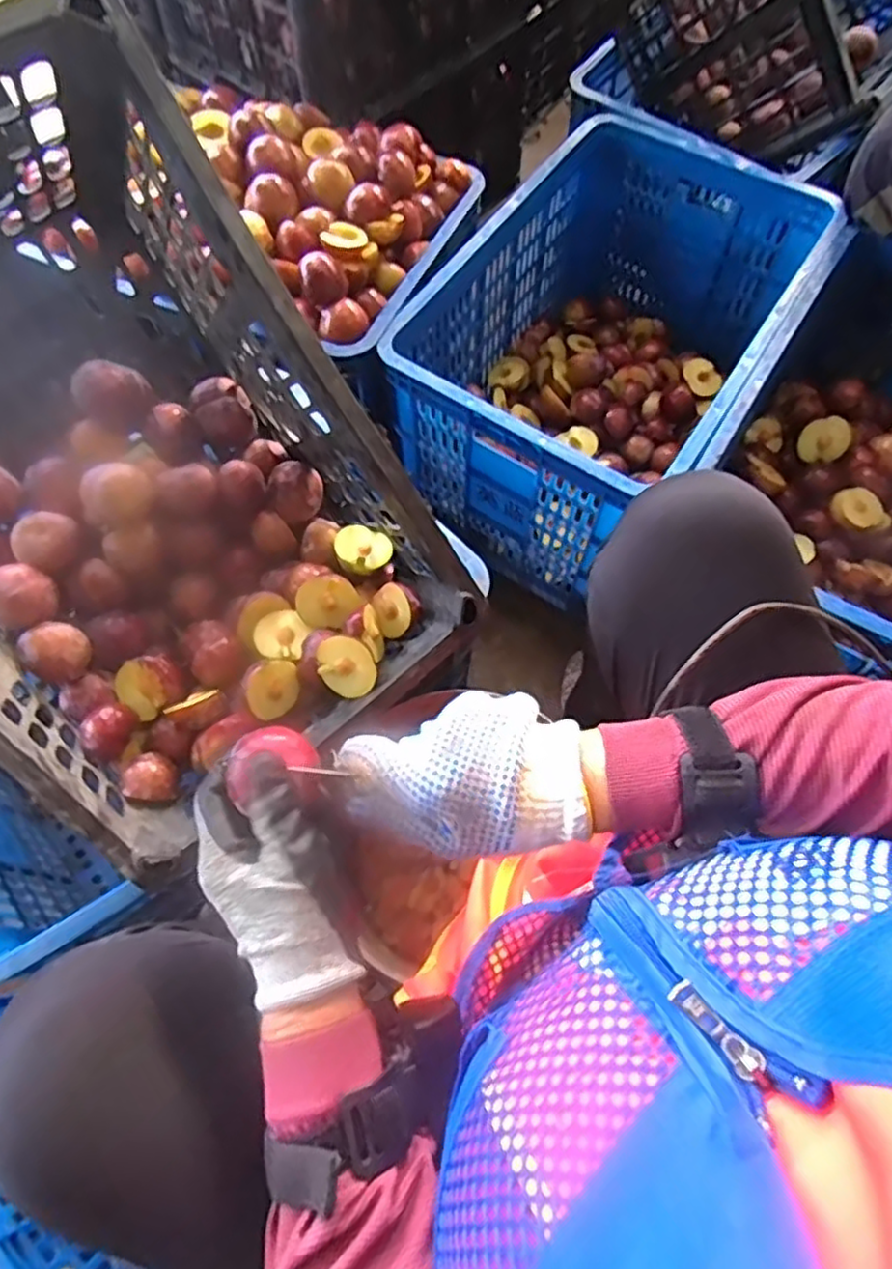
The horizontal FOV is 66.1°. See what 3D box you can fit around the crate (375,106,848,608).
[{"bbox_3d":[0.221,-0.381,0.946,0.379,0.299,0.568,30,70,11],"label":"crate"}]

